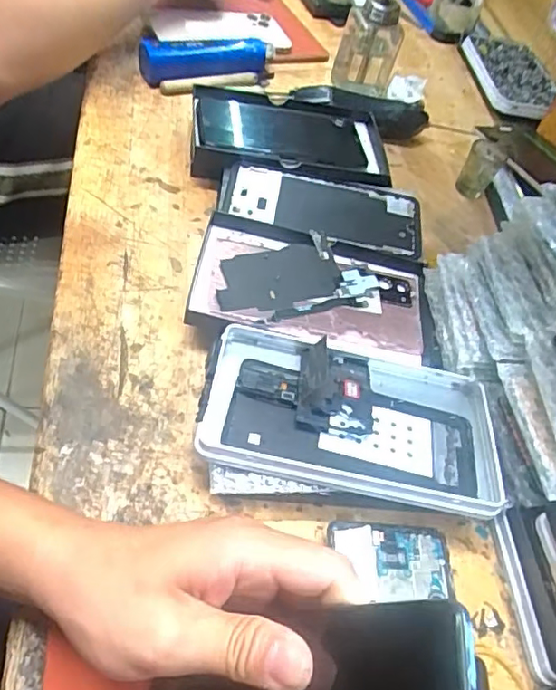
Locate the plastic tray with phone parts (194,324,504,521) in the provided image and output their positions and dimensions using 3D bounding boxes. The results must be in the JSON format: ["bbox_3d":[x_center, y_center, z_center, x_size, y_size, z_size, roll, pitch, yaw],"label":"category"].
[{"bbox_3d":[0.049,0.042,0.360,0.187,0.032,0.104,14,52,-4],"label":"plastic tray with phone parts"}]

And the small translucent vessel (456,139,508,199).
[{"bbox_3d":[0.203,-0.175,0.577,0.034,0.053,0.026,27,52,7],"label":"small translucent vessel"}]

